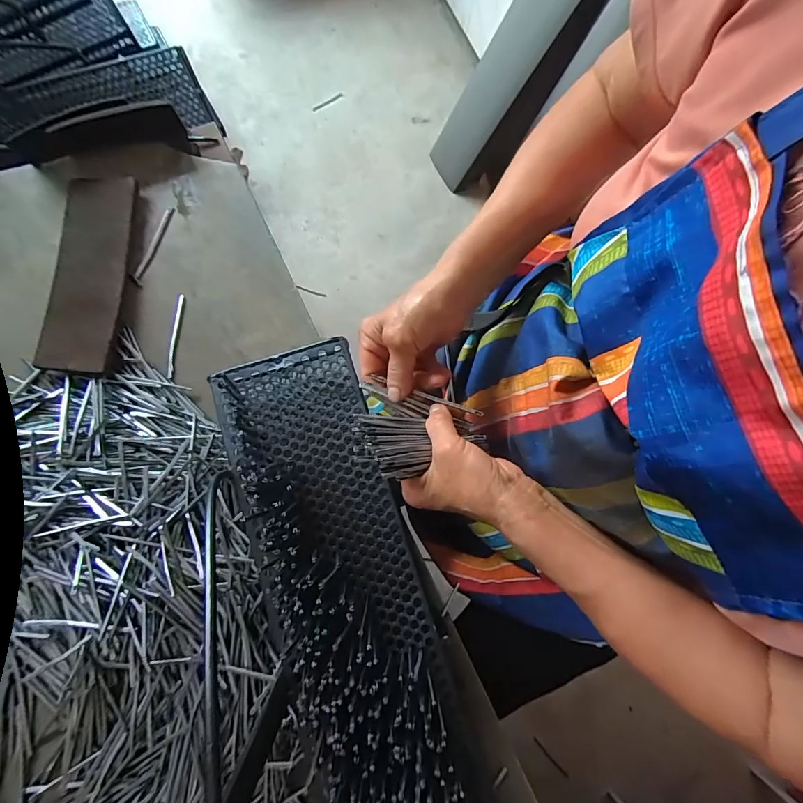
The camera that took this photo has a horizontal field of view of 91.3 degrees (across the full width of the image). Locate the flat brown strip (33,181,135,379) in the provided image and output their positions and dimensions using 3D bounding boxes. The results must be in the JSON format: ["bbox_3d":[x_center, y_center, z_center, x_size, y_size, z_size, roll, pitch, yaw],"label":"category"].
[{"bbox_3d":[-0.375,-0.155,0.477,0.084,0.028,0.252,0,78,-5],"label":"flat brown strip"}]

